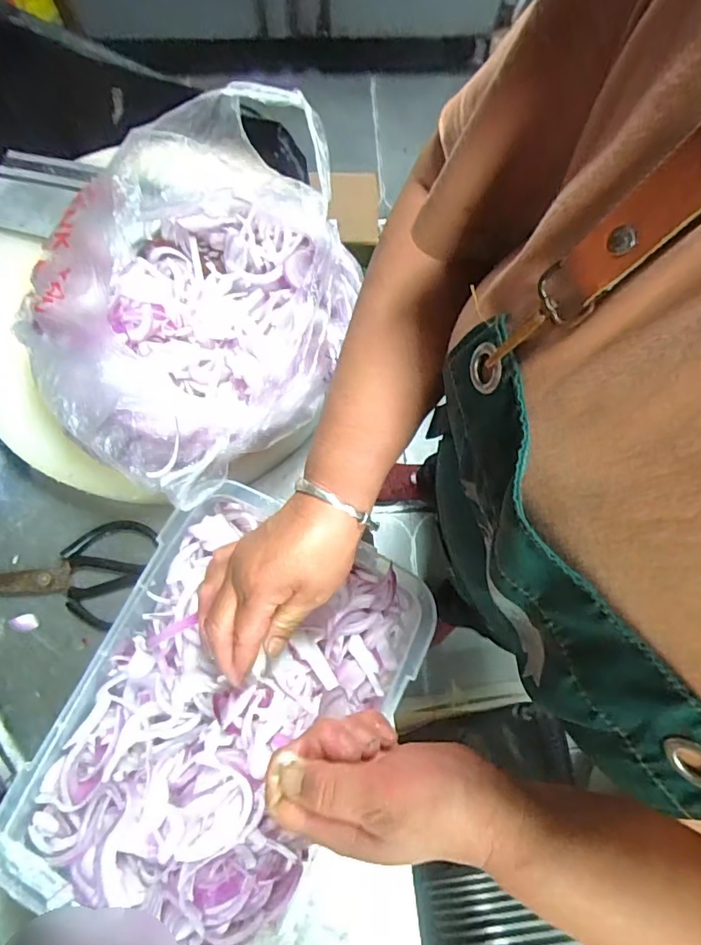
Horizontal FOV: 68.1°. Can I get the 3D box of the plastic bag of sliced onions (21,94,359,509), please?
[{"bbox_3d":[-0.131,-0.164,0.490,0.271,0.123,0.331,38,81,8],"label":"plastic bag of sliced onions"}]

